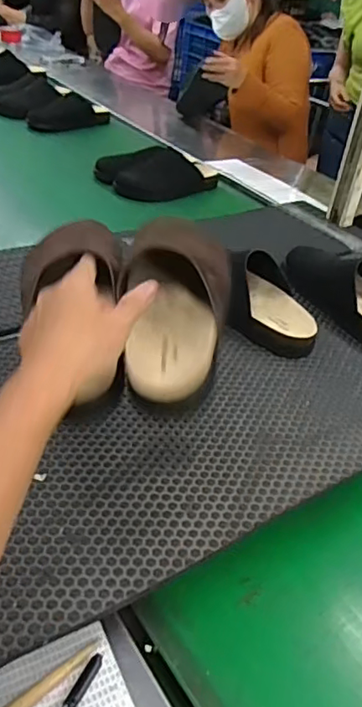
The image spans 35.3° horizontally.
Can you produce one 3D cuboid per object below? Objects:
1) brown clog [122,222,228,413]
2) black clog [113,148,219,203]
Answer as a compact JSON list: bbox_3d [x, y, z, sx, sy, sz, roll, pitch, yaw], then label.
[{"bbox_3d":[-0.002,-0.047,0.527,0.092,0.073,0.222,5,47,-4],"label":"brown clog"},{"bbox_3d":[-0.023,-0.419,1.316,0.258,0.090,0.081,-21,46,-33],"label":"black clog"}]

